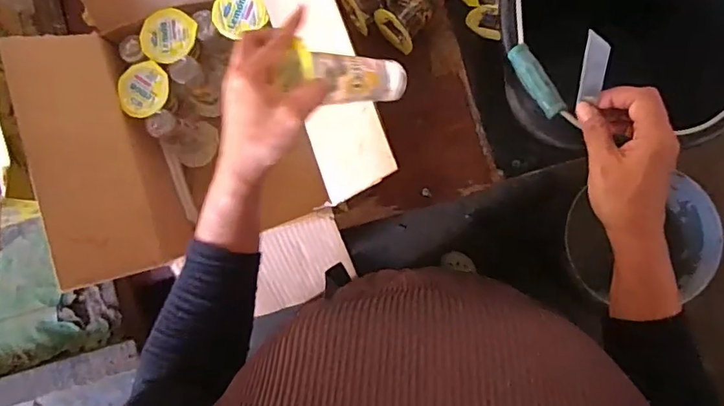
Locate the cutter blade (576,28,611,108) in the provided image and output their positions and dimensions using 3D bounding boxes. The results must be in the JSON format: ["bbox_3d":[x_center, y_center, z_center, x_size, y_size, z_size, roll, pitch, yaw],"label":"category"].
[{"bbox_3d":[0.185,-0.104,0.408,0.005,0.075,0.019,-44,59,-13],"label":"cutter blade"}]

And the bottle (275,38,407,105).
[{"bbox_3d":[-0.020,-0.121,0.483,0.042,0.139,0.040,-9,84,45],"label":"bottle"}]

